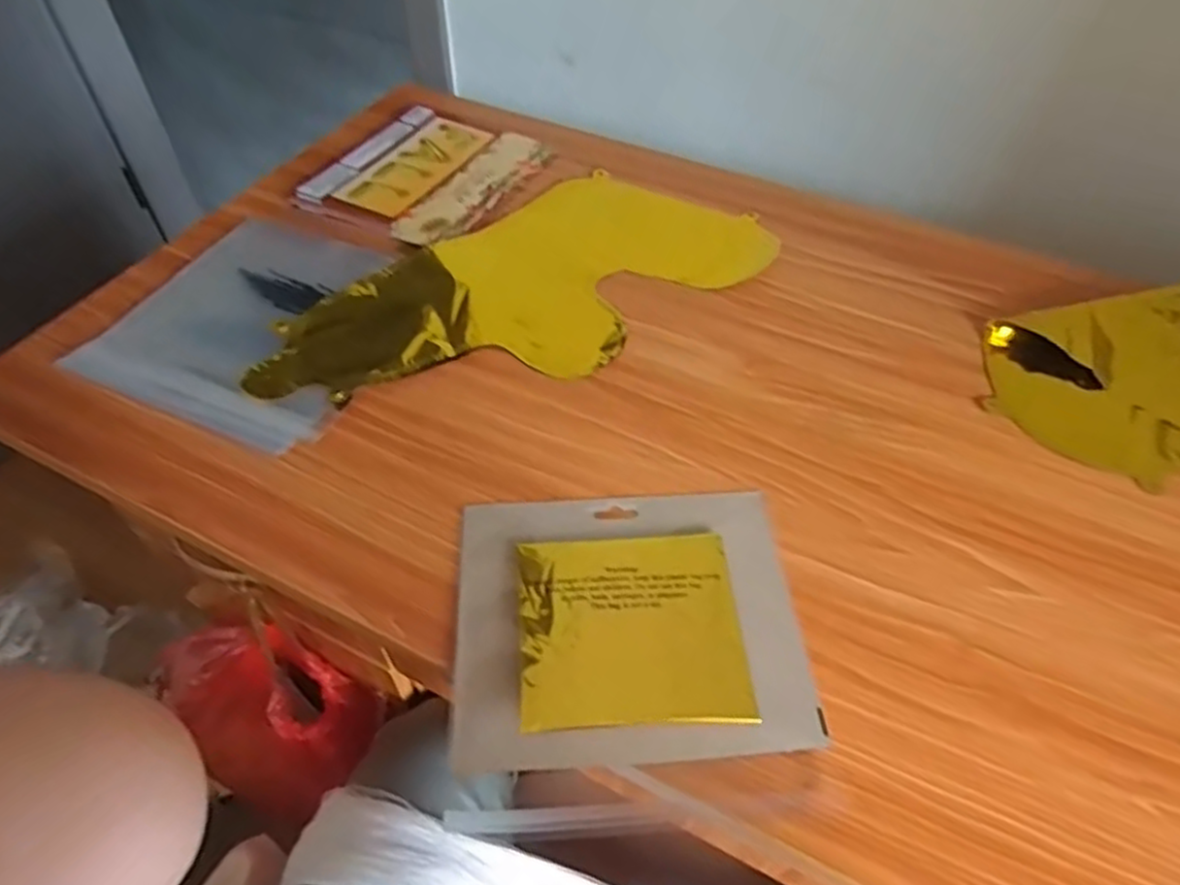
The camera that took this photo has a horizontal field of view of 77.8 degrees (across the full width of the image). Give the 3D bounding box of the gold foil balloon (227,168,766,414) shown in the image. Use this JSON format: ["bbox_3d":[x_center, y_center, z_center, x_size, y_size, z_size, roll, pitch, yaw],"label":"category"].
[{"bbox_3d":[-0.054,-0.126,0.583,0.404,0.026,0.190,-33,59,-24],"label":"gold foil balloon"}]

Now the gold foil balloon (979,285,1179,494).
[{"bbox_3d":[0.437,-0.045,0.542,0.273,0.022,0.176,-12,53,-10],"label":"gold foil balloon"}]

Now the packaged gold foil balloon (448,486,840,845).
[{"bbox_3d":[0.021,0.106,0.409,0.187,0.013,0.187,-3,52,-3],"label":"packaged gold foil balloon"}]

